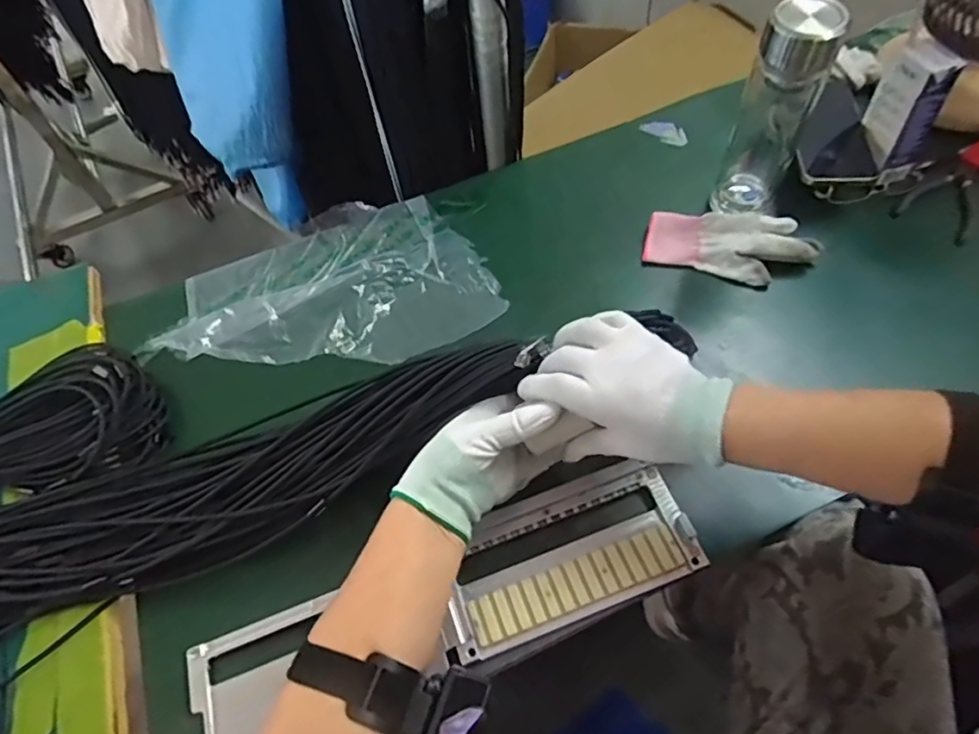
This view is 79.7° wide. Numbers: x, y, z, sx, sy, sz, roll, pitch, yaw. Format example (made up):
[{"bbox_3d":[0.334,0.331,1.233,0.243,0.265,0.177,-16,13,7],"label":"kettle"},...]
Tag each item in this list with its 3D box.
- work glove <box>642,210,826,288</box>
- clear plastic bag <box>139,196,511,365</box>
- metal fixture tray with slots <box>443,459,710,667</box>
[{"bbox_3d":[0.250,-0.129,0.609,0.163,0.030,0.077,15,61,14],"label":"work glove"},{"bbox_3d":[-0.162,-0.096,0.633,0.334,0.045,0.216,-4,56,-4],"label":"clear plastic bag"},{"bbox_3d":[0.057,0.149,0.470,0.205,0.015,0.102,-19,59,-7],"label":"metal fixture tray with slots"}]

